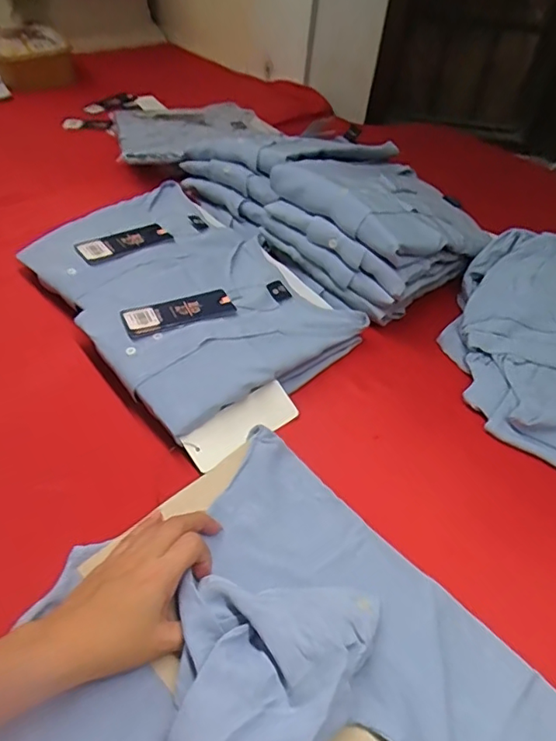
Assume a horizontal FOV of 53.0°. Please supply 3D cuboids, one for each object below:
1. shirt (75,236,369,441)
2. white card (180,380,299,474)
[{"bbox_3d":[-0.071,-0.056,0.632,0.254,0.032,0.207,-28,53,-33],"label":"shirt"},{"bbox_3d":[-0.036,0.054,0.551,0.116,0.009,0.043,-29,78,-23],"label":"white card"}]

